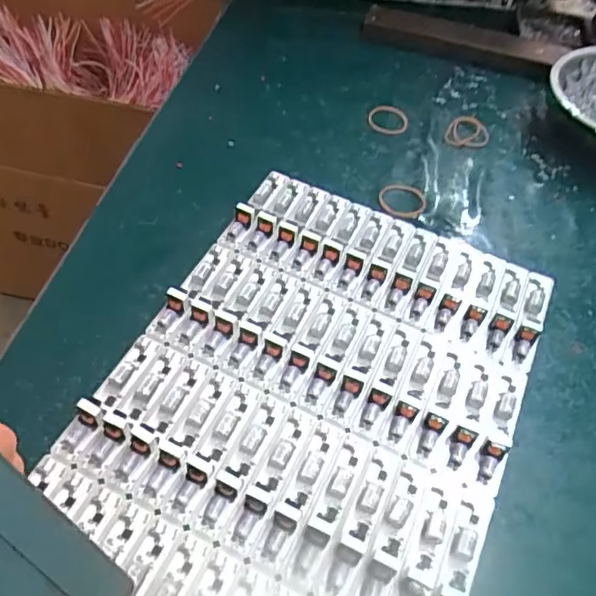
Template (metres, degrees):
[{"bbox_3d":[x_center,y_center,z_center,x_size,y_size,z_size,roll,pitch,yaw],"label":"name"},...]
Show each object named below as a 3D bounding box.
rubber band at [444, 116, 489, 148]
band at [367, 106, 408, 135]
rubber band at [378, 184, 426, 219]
[{"bbox_3d":[0.127,-0.123,0.433,0.030,0.004,0.036,28,55,15],"label":"rubber band"},{"bbox_3d":[0.069,-0.134,0.442,0.030,0.004,0.031,3,64,-7],"label":"band"},{"bbox_3d":[0.069,-0.065,0.387,0.031,0.004,0.034,6,52,0],"label":"rubber band"}]

